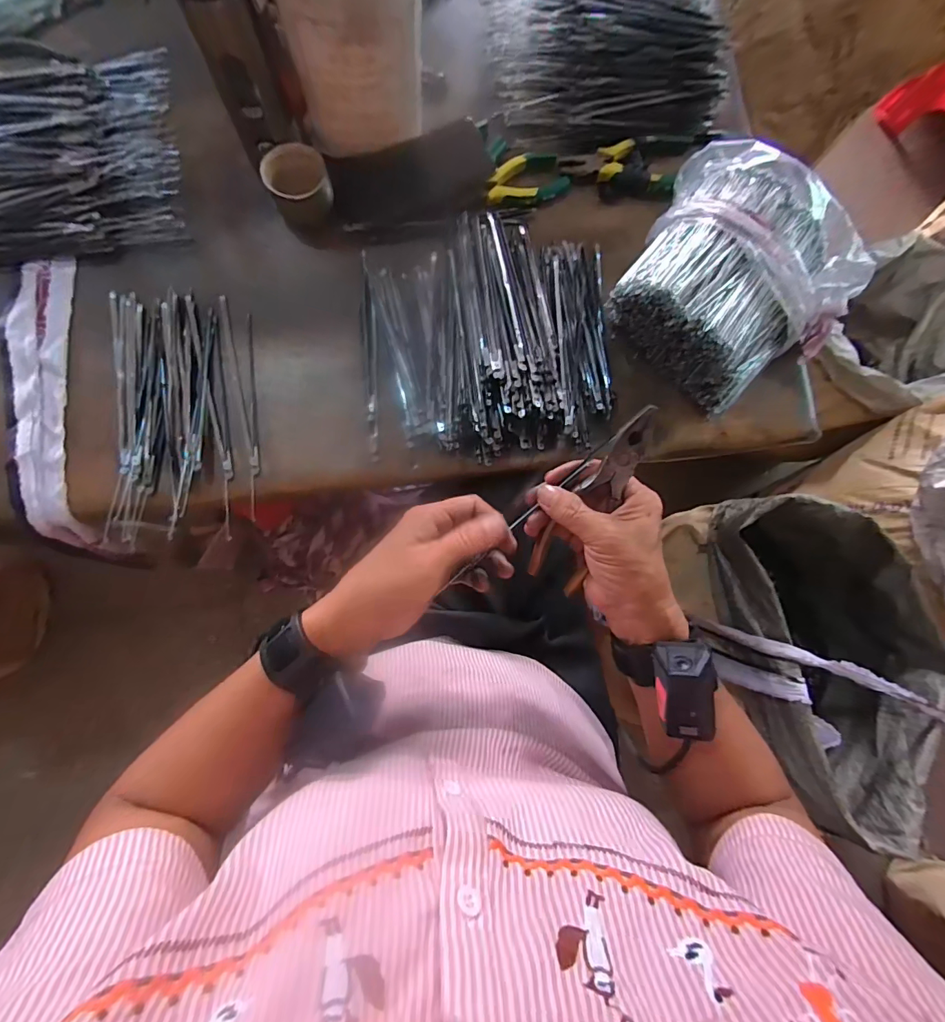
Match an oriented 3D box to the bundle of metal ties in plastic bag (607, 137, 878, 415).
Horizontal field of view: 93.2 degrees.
[{"bbox_3d":[0.263,-0.231,0.457,0.226,0.088,0.200,42,82,2],"label":"bundle of metal ties in plastic bag"}]

